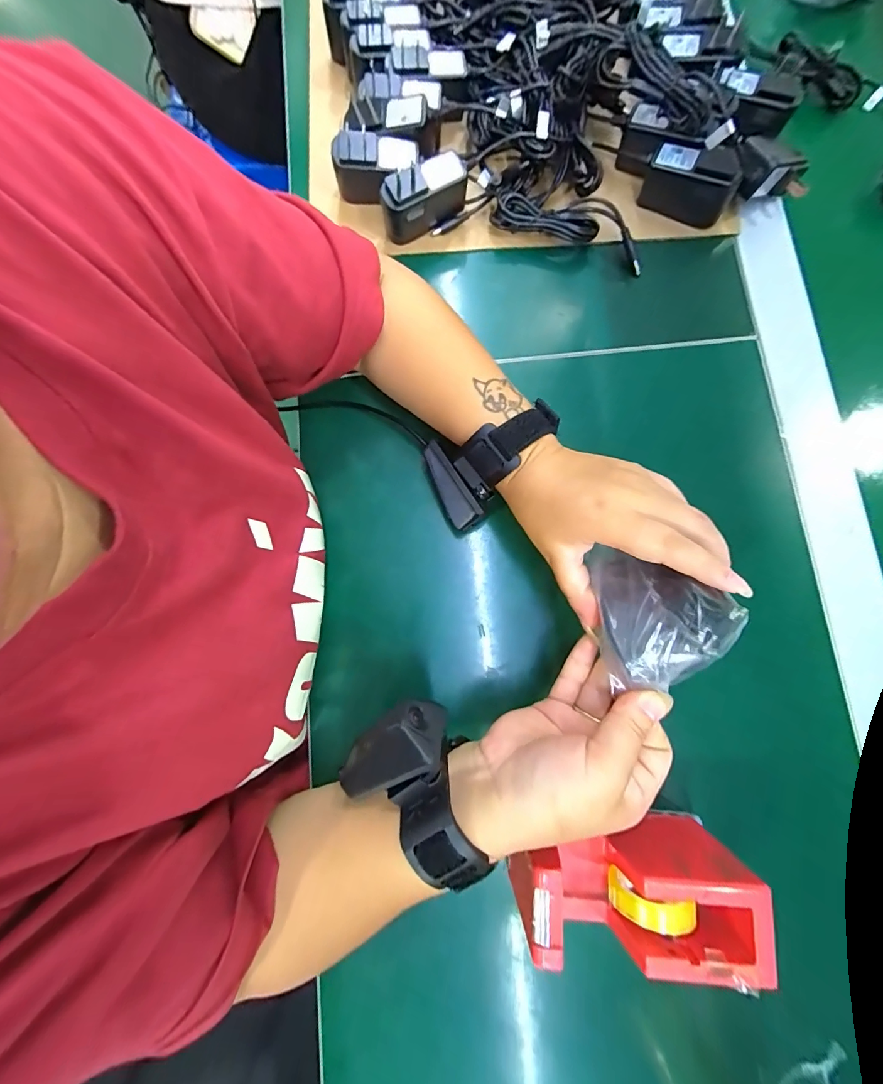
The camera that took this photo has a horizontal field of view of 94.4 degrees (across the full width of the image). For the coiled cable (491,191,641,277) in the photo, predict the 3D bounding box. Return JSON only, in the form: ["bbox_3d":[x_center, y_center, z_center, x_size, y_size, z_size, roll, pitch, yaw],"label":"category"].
[{"bbox_3d":[0.114,-0.276,0.359,0.134,0.028,0.037,19,81,4],"label":"coiled cable"}]

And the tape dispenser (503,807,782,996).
[{"bbox_3d":[0.108,0.203,0.247,0.130,0.070,0.055,4,80,1],"label":"tape dispenser"}]

